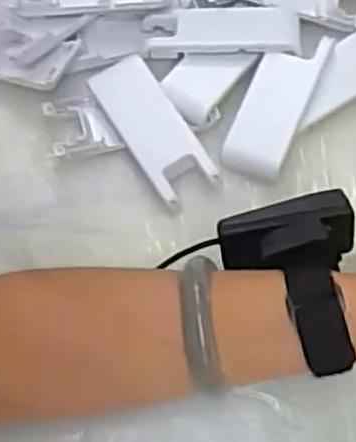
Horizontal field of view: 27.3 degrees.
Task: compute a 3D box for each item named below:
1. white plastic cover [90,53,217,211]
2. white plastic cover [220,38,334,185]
[{"bbox_3d":[-0.016,-0.057,0.453,0.039,0.011,0.100,-30,71,-12],"label":"white plastic cover"},{"bbox_3d":[0.060,-0.073,0.453,0.039,0.012,0.096,23,69,8],"label":"white plastic cover"}]

